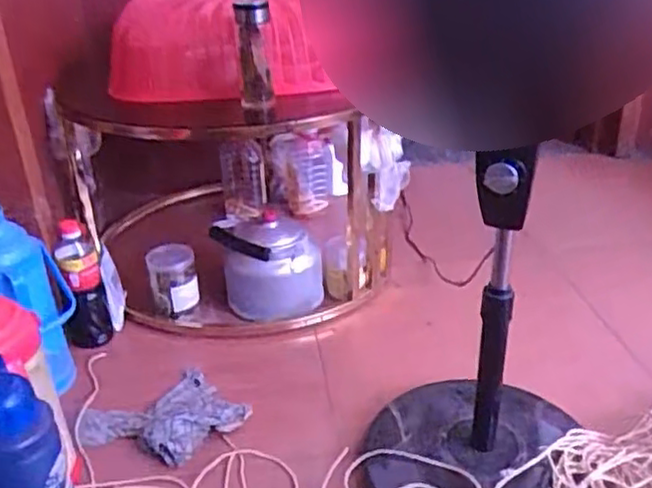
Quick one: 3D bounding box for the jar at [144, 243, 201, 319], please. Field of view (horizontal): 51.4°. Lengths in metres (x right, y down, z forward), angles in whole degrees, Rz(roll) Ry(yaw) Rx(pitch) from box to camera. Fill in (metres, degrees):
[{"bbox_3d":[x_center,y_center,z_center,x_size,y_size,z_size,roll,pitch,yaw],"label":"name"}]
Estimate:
[{"bbox_3d":[-0.324,0.090,1.457,0.098,0.153,0.096,-2,28,1],"label":"jar"}]

